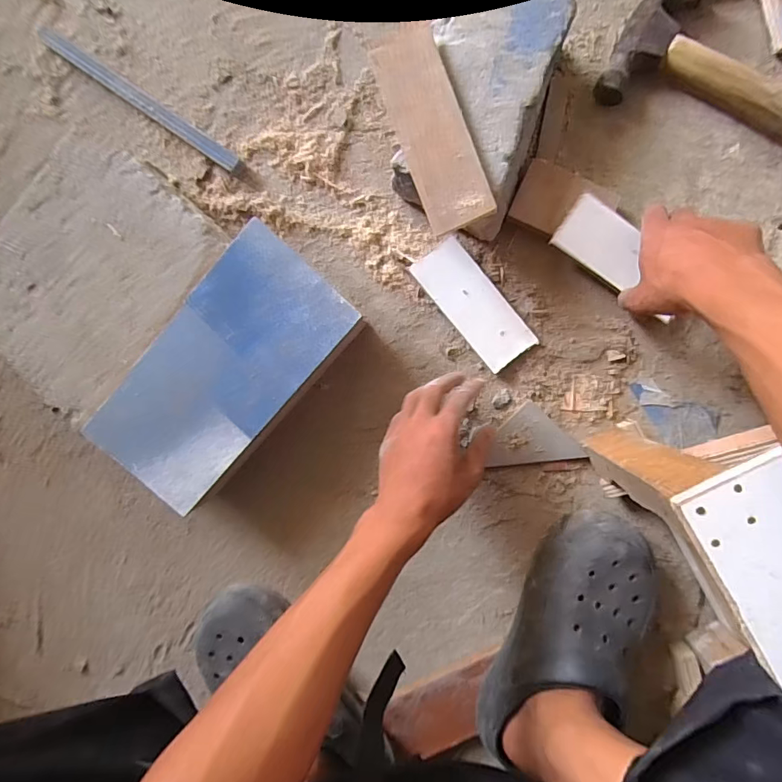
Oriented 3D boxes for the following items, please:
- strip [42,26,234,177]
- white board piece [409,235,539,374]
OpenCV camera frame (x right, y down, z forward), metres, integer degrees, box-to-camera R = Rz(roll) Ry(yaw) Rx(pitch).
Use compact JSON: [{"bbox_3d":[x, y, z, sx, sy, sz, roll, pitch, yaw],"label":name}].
[{"bbox_3d":[-0.273,-0.316,0.485,0.252,0.014,0.019,35,96,2],"label":"strip"},{"bbox_3d":[0.088,-0.091,0.473,0.057,0.019,0.140,-39,90,6],"label":"white board piece"}]

